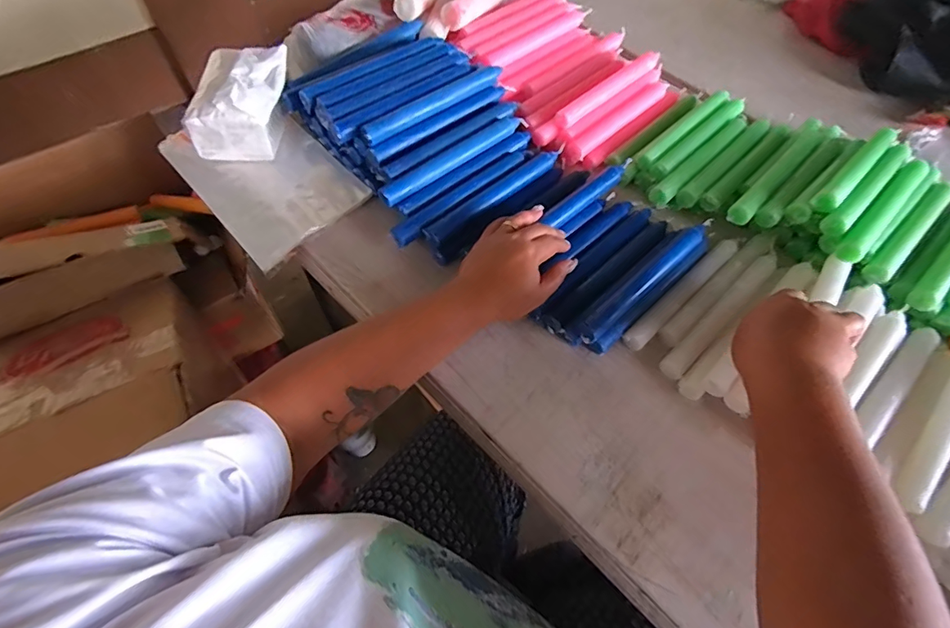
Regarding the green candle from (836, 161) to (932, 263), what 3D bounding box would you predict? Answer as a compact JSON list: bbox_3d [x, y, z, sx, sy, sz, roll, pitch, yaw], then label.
[{"bbox_3d":[0.446,-0.117,0.504,0.212,0.022,0.025,-38,68,-22],"label":"green candle"}]

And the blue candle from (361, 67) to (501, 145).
[{"bbox_3d":[-0.051,-0.251,0.553,0.199,0.017,0.023,-37,68,-22],"label":"blue candle"}]

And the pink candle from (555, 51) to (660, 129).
[{"bbox_3d":[0.180,-0.299,0.618,0.024,0.022,0.210,41,65,19],"label":"pink candle"}]

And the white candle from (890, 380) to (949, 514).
[{"bbox_3d":[0.402,0.088,0.396,0.202,0.028,0.020,-37,68,-22],"label":"white candle"}]

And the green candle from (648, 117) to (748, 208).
[{"bbox_3d":[0.285,-0.194,0.578,0.202,0.017,0.024,-39,69,-23],"label":"green candle"}]

